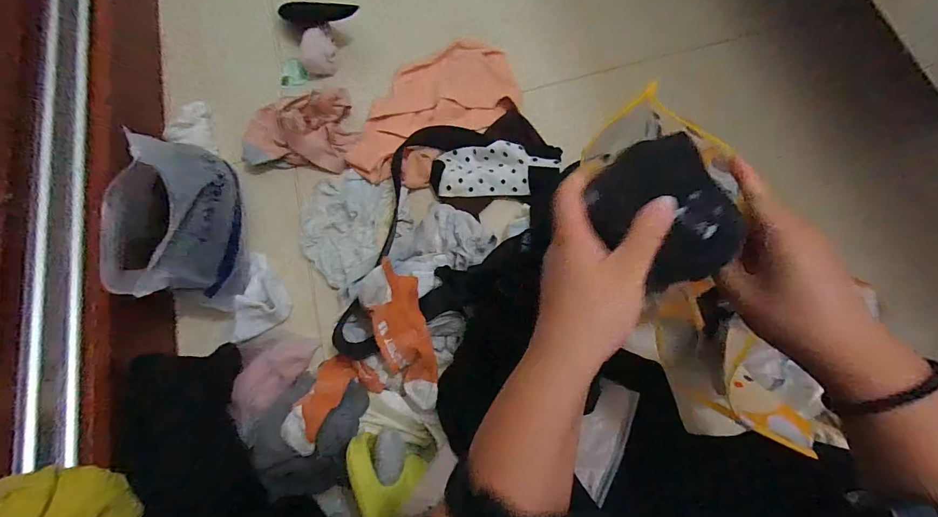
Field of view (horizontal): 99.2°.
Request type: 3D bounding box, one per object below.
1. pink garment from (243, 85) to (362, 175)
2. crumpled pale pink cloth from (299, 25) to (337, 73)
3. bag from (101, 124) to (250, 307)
[{"bbox_3d":[-0.232,-0.188,0.558,0.139,0.043,0.119,1,74,3],"label":"pink garment"},{"bbox_3d":[-0.230,-0.311,0.603,0.053,0.031,0.073,-27,74,-5],"label":"crumpled pale pink cloth"},{"bbox_3d":[-0.342,-0.045,0.459,0.124,0.107,0.188,-12,74,-1],"label":"bag"}]

